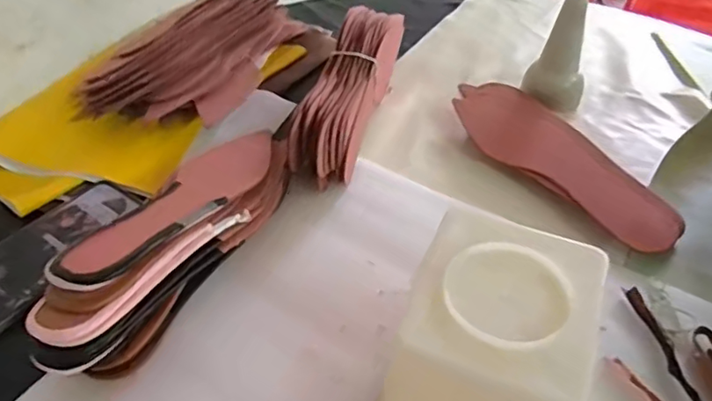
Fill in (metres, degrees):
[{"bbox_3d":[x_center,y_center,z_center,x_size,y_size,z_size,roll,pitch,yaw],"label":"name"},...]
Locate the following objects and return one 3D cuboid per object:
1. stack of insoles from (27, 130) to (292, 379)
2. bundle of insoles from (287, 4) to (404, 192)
[{"bbox_3d":[-0.130,0.014,0.443,0.091,0.075,0.280,14,44,14],"label":"stack of insoles"},{"bbox_3d":[-0.008,-0.113,0.579,0.063,0.080,0.265,11,43,12],"label":"bundle of insoles"}]

